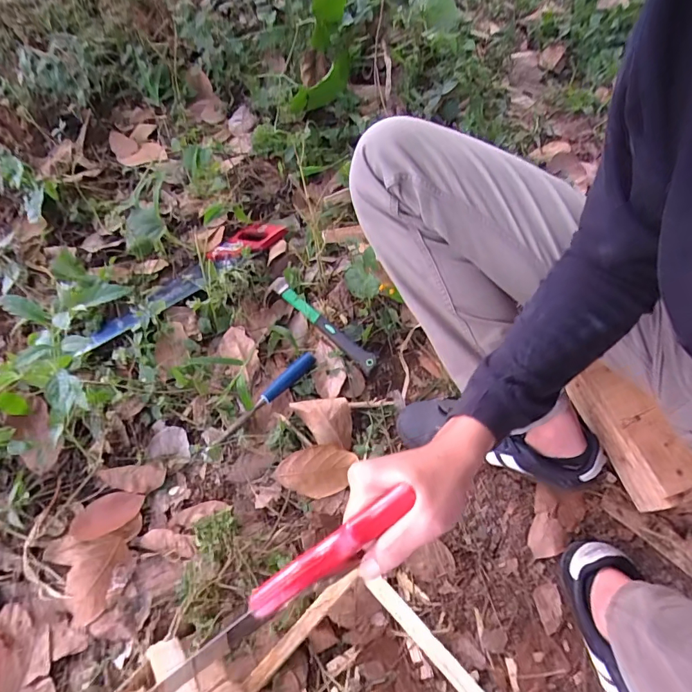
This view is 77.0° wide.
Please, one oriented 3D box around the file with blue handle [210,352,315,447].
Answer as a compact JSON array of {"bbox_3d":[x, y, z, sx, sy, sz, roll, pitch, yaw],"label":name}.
[{"bbox_3d":[-0.126,0.082,0.694,0.022,0.018,0.207,37,69,22],"label":"file with blue handle"}]

